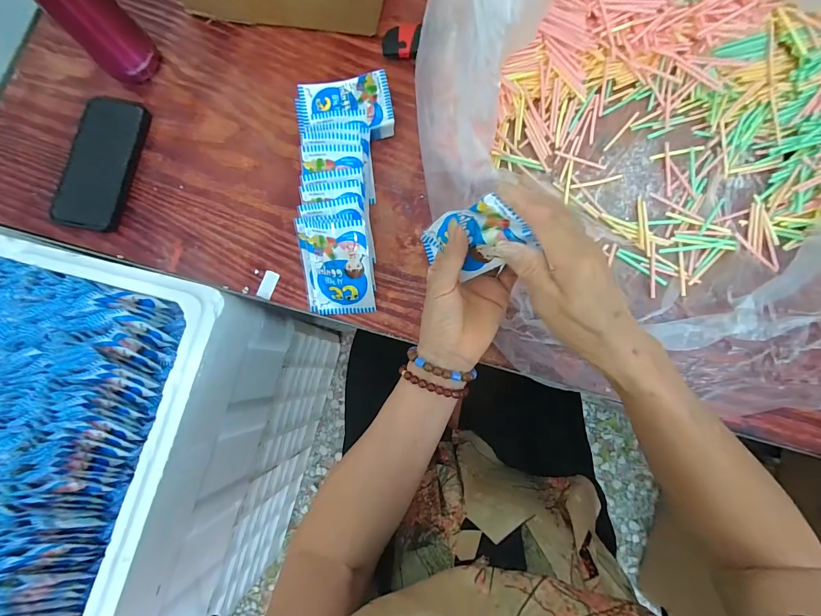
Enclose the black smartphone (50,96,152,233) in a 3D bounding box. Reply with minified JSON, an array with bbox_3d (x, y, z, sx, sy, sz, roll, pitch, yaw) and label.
[{"bbox_3d":[-0.380,-0.176,0.438,0.086,0.015,0.161,11,85,1],"label":"black smartphone"}]

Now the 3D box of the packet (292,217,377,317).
[{"bbox_3d":[-0.082,-0.042,0.390,0.079,0.016,0.102,1,114,11],"label":"packet"}]

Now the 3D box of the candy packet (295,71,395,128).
[{"bbox_3d":[-0.074,-0.238,0.431,0.103,0.031,0.064,-9,82,2],"label":"candy packet"}]

